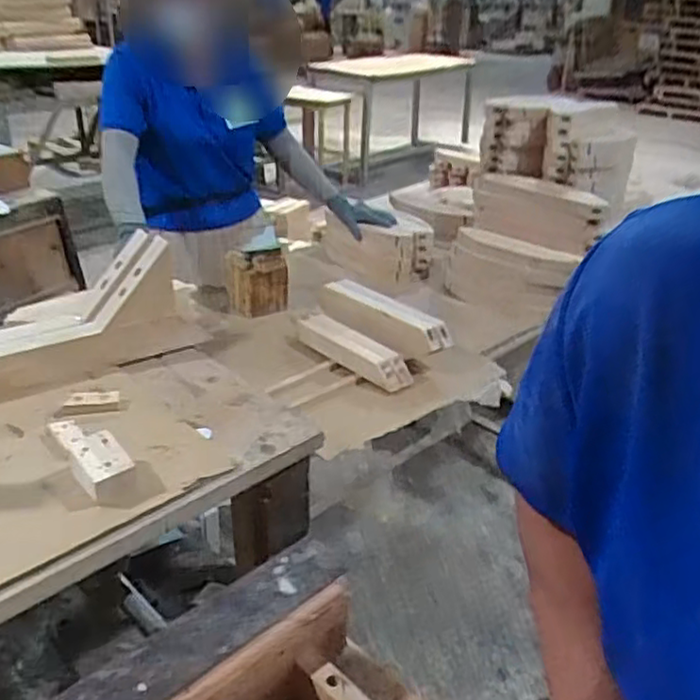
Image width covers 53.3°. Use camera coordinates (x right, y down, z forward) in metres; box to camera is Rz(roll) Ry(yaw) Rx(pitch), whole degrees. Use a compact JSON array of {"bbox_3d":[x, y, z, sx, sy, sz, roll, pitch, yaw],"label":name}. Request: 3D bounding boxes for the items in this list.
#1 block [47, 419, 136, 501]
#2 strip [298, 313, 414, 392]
[{"bbox_3d":[-0.224,0.086,0.600,0.038,0.032,0.117,-17,33,-32],"label":"block"},{"bbox_3d":[0.006,-0.004,1.390,0.278,0.058,0.074,25,35,36],"label":"strip"}]

